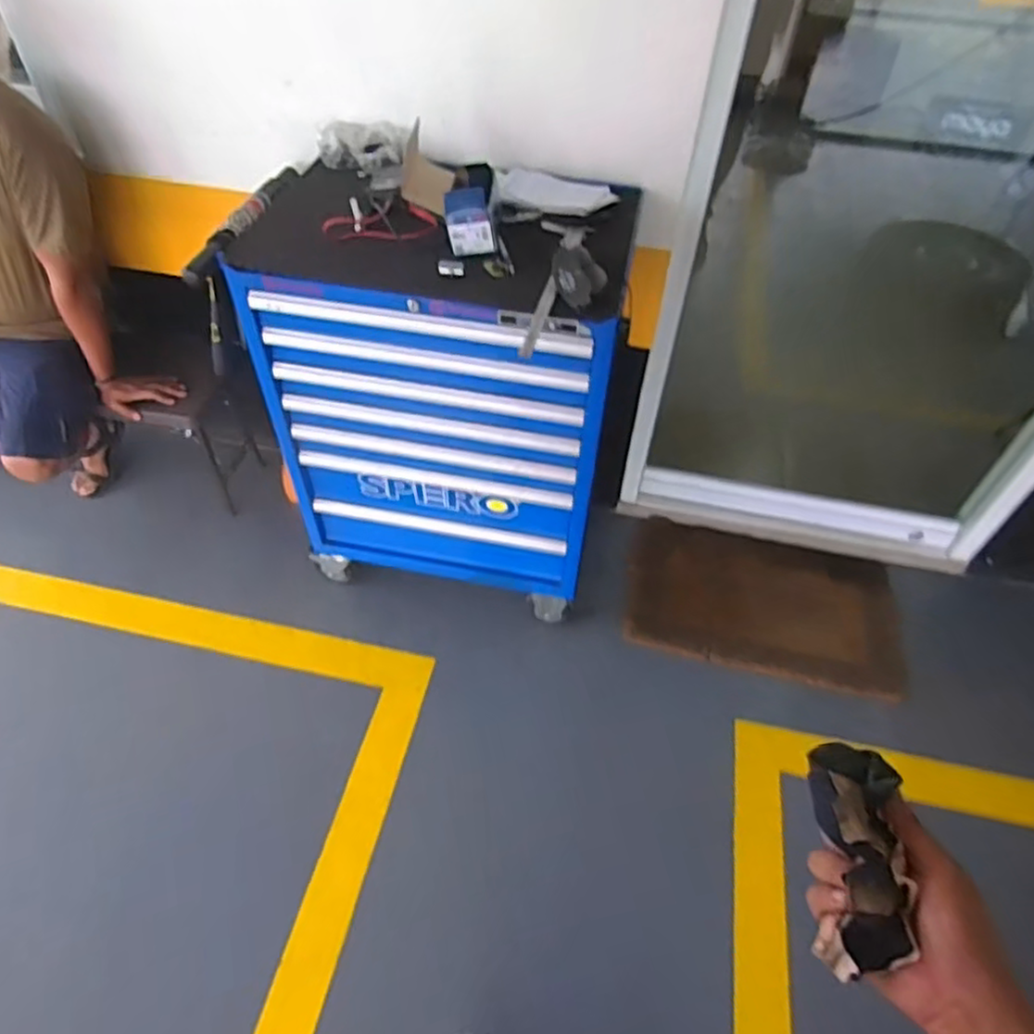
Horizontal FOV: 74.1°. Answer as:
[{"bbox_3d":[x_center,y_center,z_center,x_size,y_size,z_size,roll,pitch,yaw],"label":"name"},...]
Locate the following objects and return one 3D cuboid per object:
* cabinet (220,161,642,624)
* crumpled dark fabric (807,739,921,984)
[{"bbox_3d":[-0.165,-0.278,1.514,0.702,0.870,0.507,9,50,6],"label":"cabinet"},{"bbox_3d":[0.234,0.227,0.459,0.059,0.057,0.139,3,68,0],"label":"crumpled dark fabric"}]

